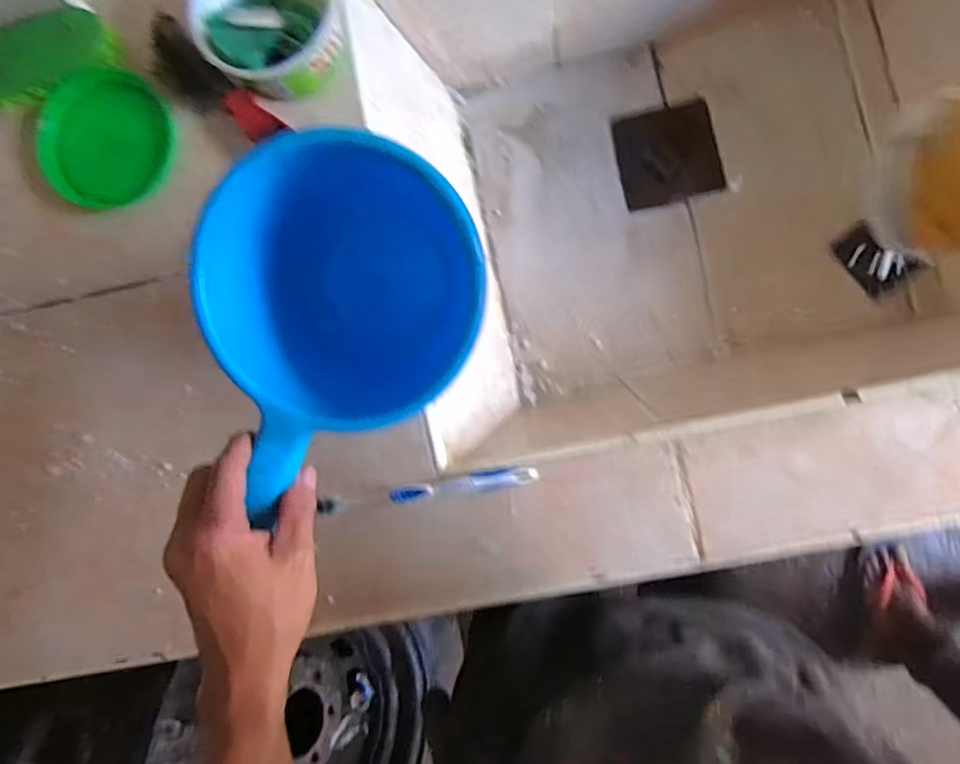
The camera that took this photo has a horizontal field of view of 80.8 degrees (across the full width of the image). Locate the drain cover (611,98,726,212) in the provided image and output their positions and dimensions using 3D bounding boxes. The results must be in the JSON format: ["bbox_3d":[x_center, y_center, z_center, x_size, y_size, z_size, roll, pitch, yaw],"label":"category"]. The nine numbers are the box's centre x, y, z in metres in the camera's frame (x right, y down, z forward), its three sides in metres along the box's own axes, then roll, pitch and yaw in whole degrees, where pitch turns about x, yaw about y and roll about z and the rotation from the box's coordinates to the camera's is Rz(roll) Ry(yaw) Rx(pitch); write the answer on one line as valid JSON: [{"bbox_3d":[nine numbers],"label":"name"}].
[{"bbox_3d":[0.201,-0.242,0.604,0.102,0.006,0.099,-12,87,5],"label":"drain cover"}]

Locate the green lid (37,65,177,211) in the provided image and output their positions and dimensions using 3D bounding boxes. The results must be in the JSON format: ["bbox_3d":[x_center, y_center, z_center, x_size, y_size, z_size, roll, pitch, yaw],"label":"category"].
[{"bbox_3d":[-0.311,-0.202,0.467,0.112,0.015,0.112,0,88,5],"label":"green lid"}]

